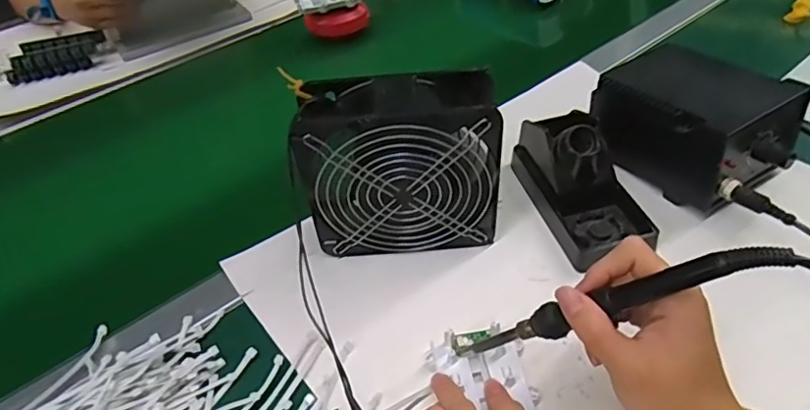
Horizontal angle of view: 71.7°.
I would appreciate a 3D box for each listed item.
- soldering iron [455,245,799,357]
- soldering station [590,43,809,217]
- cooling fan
[{"bbox_3d":[0.113,0.063,0.334,0.213,0.026,0.021,-33,27,39],"label":"soldering iron"},{"bbox_3d":[0.270,-0.076,0.528,0.126,0.088,0.163,-31,48,-24],"label":"soldering station"},{"bbox_3d":[-0.003,-0.025,0.462,0.153,0.153,0.063,-7,43,0],"label":"cooling fan"}]

